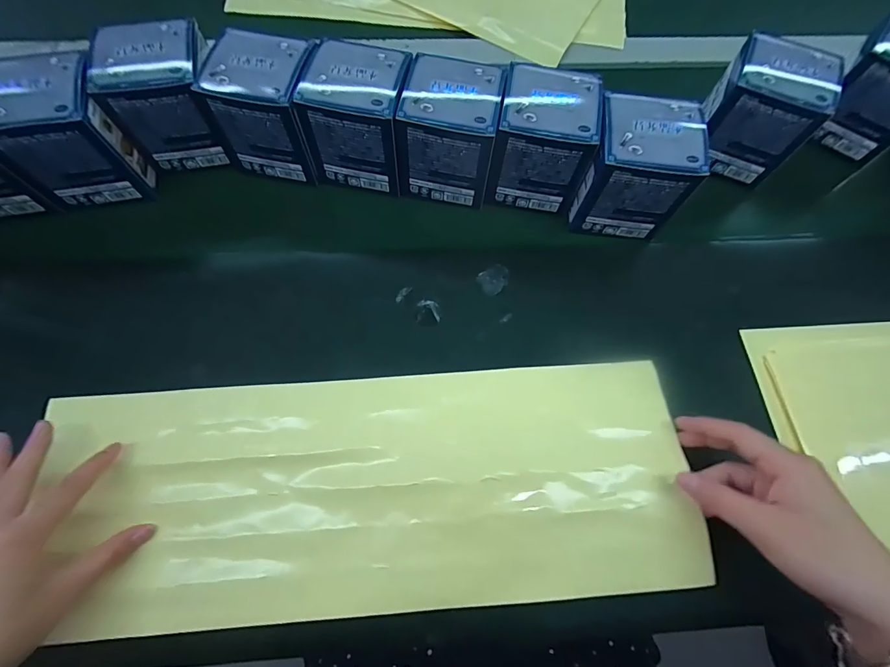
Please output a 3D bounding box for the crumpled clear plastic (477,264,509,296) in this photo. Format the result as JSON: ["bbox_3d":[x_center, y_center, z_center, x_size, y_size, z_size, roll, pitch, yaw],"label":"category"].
[{"bbox_3d":[0.045,-0.050,0.365,0.025,0.008,0.033,42,75,15],"label":"crumpled clear plastic"}]

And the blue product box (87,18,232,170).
[{"bbox_3d":[-0.245,-0.213,0.363,0.087,0.090,0.083,-6,68,-1],"label":"blue product box"}]

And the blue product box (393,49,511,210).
[{"bbox_3d":[0.006,-0.182,0.360,0.080,0.082,0.076,11,69,5],"label":"blue product box"}]

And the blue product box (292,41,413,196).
[{"bbox_3d":[-0.076,-0.195,0.363,0.085,0.087,0.078,9,69,4],"label":"blue product box"}]

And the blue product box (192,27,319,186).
[{"bbox_3d":[-0.158,-0.206,0.361,0.085,0.079,0.077,11,69,5],"label":"blue product box"}]

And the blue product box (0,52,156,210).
[{"bbox_3d":[-0.323,-0.170,0.344,0.096,0.094,0.076,-17,69,-6],"label":"blue product box"}]

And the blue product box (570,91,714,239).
[{"bbox_3d":[0.165,-0.147,0.354,0.084,0.087,0.080,6,69,3],"label":"blue product box"}]

